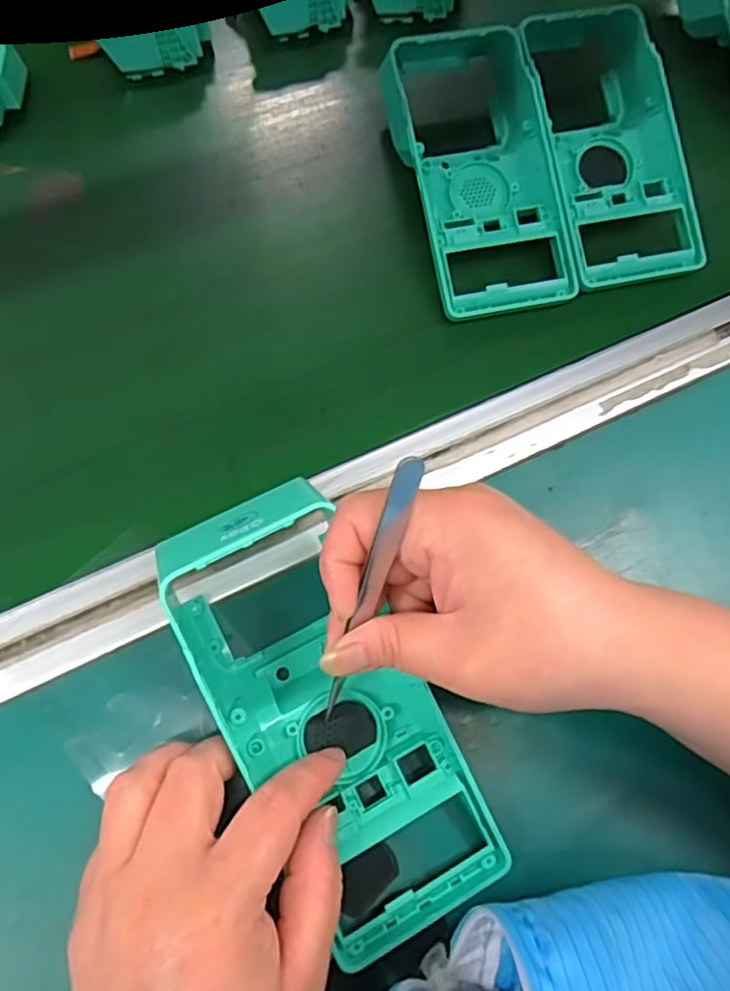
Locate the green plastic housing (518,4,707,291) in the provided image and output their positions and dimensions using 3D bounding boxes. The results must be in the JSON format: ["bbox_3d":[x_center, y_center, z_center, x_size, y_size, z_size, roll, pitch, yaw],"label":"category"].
[{"bbox_3d":[0.146,-0.222,0.395,0.085,0.049,0.186,-11,70,-7],"label":"green plastic housing"}]

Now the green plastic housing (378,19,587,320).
[{"bbox_3d":[0.062,-0.205,0.389,0.090,0.051,0.198,-11,70,-7],"label":"green plastic housing"}]

